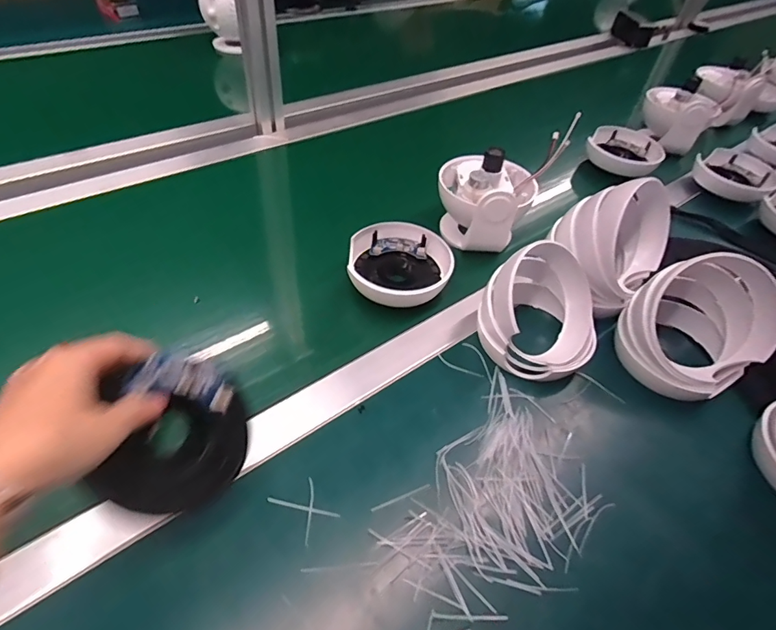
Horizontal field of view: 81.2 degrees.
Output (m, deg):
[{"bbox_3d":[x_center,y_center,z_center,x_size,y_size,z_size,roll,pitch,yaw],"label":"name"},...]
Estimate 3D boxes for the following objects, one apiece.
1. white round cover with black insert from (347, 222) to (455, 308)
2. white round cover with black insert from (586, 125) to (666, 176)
[{"bbox_3d":[0.013,-0.057,0.507,0.109,0.040,0.092,-12,52,-19],"label":"white round cover with black insert"},{"bbox_3d":[0.375,-0.260,0.717,0.108,0.033,0.098,30,51,16],"label":"white round cover with black insert"}]

